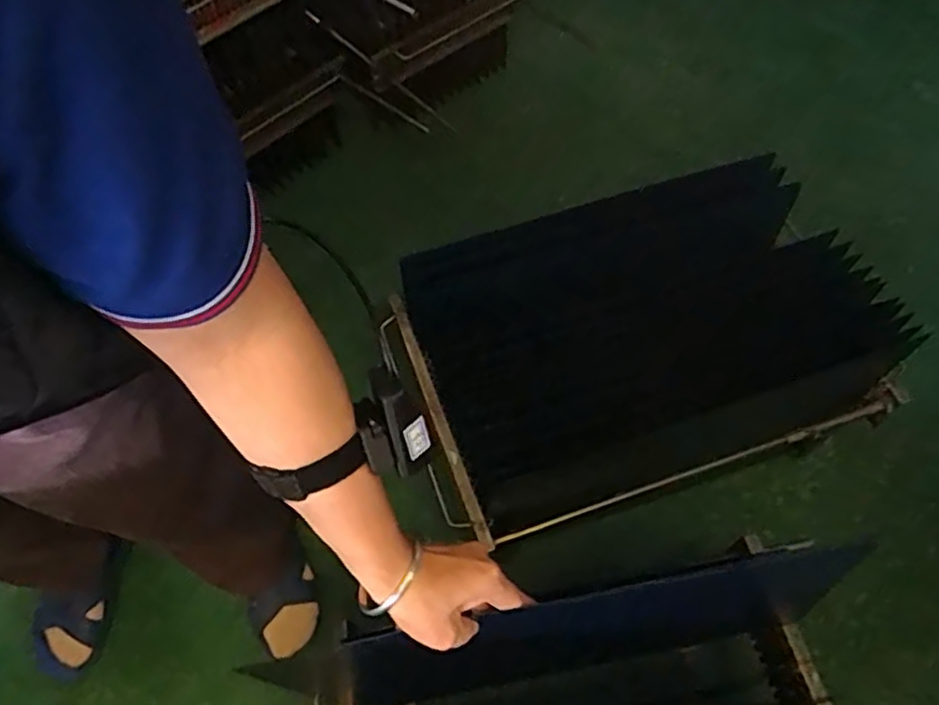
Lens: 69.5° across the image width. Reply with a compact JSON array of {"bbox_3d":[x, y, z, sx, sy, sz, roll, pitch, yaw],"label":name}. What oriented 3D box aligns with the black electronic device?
[{"bbox_3d":[-0.045,0.046,0.403,0.038,0.072,0.028,-28,37,-16],"label":"black electronic device"}]

